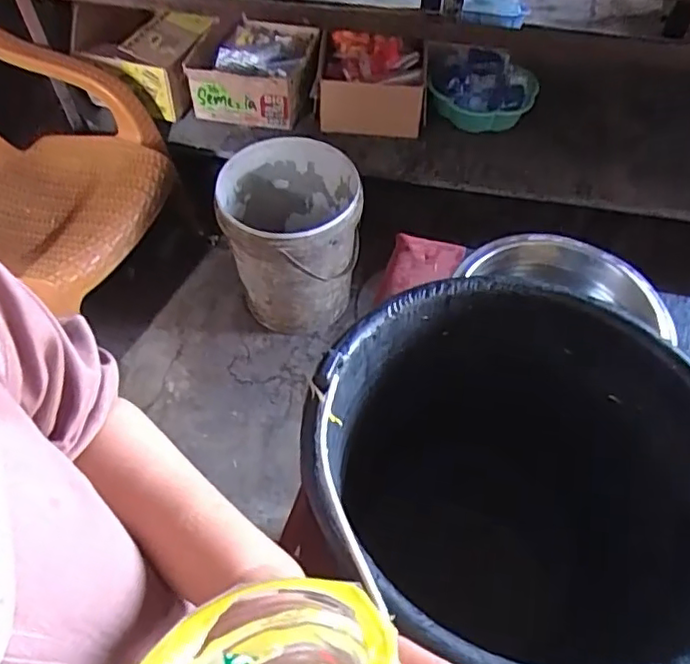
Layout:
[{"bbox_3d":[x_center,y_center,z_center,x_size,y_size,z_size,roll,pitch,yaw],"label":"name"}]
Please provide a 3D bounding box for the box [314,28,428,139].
[{"bbox_3d":[0.063,-0.603,1.475,0.262,0.141,0.233,6,57,5],"label":"box"}]

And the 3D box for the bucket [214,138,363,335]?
[{"bbox_3d":[-0.120,-0.212,1.411,0.298,0.328,0.301,-1,56,1],"label":"bucket"}]

